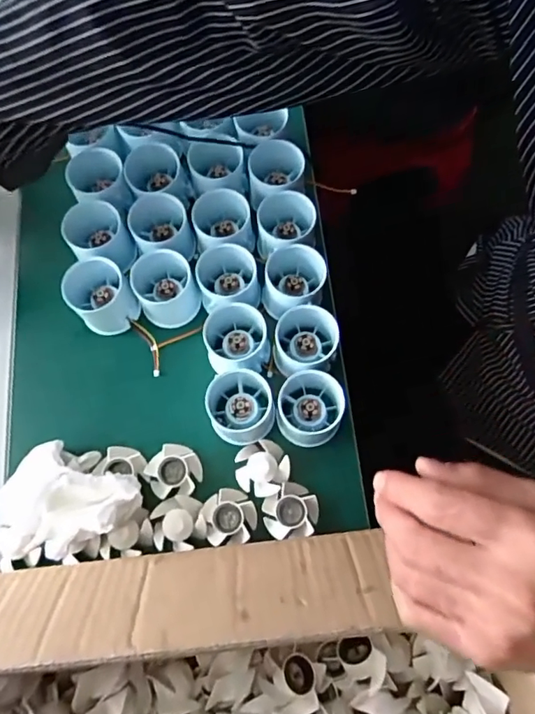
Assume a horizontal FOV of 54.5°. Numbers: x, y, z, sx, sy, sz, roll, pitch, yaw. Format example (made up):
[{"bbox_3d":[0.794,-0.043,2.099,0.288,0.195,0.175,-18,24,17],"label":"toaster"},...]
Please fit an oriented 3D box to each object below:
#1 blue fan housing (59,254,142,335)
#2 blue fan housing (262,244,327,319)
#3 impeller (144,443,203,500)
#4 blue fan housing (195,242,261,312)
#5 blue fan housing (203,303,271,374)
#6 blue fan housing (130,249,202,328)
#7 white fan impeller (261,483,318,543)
[{"bbox_3d":[-0.146,-0.051,0.465,0.051,0.060,0.053,-1,72,2],"label":"blue fan housing"},{"bbox_3d":[0.023,-0.064,0.451,0.052,0.041,0.055,-1,72,2],"label":"blue fan housing"},{"bbox_3d":[-0.076,0.093,0.426,0.041,0.019,0.041,-1,72,2],"label":"impeller"},{"bbox_3d":[-0.035,-0.065,0.460,0.054,0.043,0.054,-1,72,2],"label":"blue fan housing"},{"bbox_3d":[-0.027,-0.014,0.442,0.054,0.042,0.047,-11,72,-1],"label":"blue fan housing"},{"bbox_3d":[-0.090,-0.059,0.461,0.052,0.046,0.051,-1,72,2],"label":"blue fan housing"},{"bbox_3d":[0.019,0.121,0.412,0.043,0.016,0.041,-6,72,0],"label":"white fan impeller"}]

